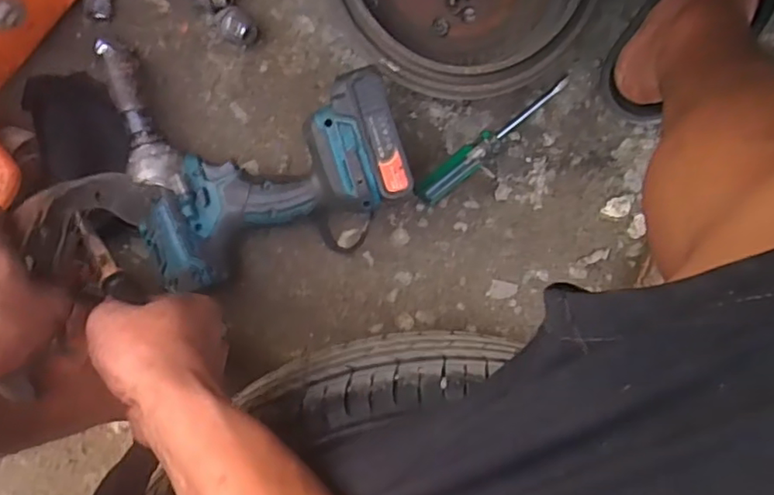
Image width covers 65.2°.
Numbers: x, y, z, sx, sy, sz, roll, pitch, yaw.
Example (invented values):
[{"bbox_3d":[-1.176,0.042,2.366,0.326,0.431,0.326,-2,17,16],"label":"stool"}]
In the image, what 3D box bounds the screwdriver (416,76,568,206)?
[{"bbox_3d":[0.099,-0.102,0.557,0.176,0.024,0.023,-40,101,-1],"label":"screwdriver"}]

